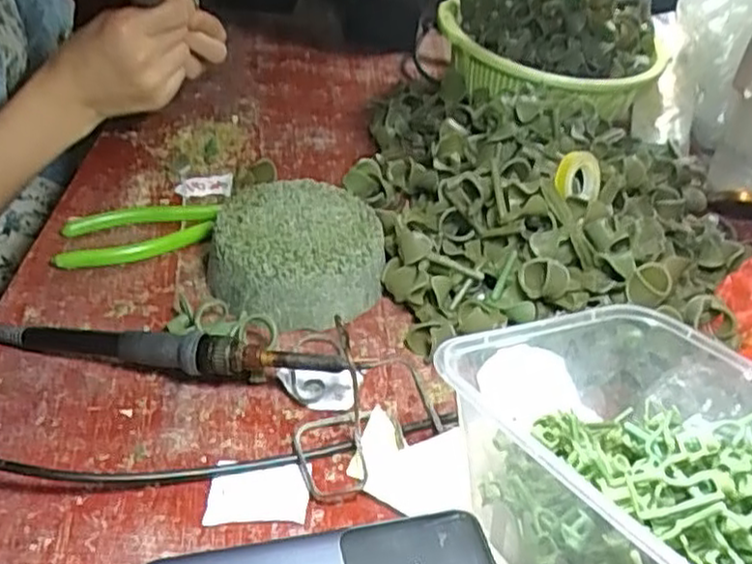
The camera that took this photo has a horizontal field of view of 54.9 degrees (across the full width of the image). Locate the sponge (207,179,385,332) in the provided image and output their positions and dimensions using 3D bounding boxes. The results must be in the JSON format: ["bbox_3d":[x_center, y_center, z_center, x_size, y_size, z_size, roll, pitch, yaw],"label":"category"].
[{"bbox_3d":[-0.050,-0.019,0.450,0.105,0.046,0.101,-1,39,-10],"label":"sponge"}]

